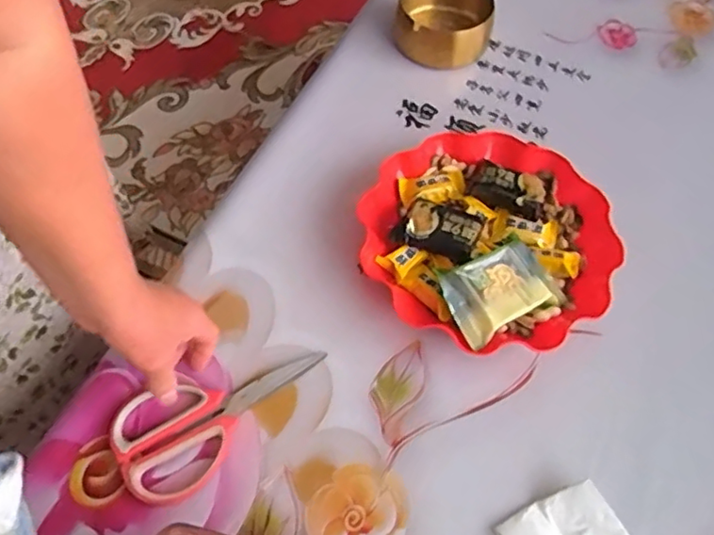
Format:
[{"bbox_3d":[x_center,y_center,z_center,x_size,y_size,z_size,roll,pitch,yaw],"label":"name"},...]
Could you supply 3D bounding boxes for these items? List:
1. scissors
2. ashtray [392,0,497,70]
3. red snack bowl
[{"bbox_3d":[-0.113,0.119,0.512,0.177,0.010,0.092,-27,65,-19],"label":"scissors"},{"bbox_3d":[0.105,-0.300,0.736,0.116,0.049,0.123,9,62,4],"label":"ashtray"},{"bbox_3d":[0.121,-0.028,0.579,0.227,0.047,0.222,0,61,0],"label":"red snack bowl"}]

